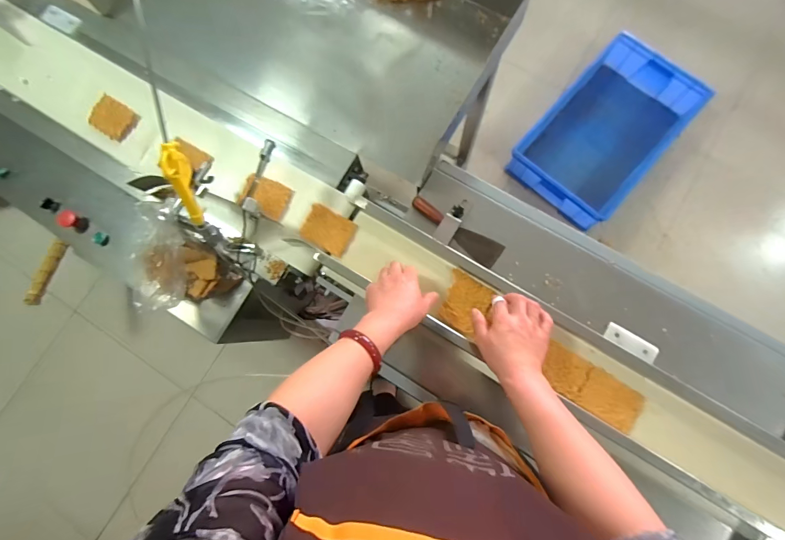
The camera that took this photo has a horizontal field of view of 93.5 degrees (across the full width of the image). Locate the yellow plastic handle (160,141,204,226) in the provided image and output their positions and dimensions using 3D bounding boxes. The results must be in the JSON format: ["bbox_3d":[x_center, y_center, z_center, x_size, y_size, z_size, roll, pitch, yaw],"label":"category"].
[{"bbox_3d":[-0.327,-0.128,0.582,0.019,0.135,0.048,6,42,6],"label":"yellow plastic handle"}]

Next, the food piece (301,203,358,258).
[{"bbox_3d":[-0.117,-0.072,0.675,0.092,0.010,0.069,29,83,8],"label":"food piece"}]

